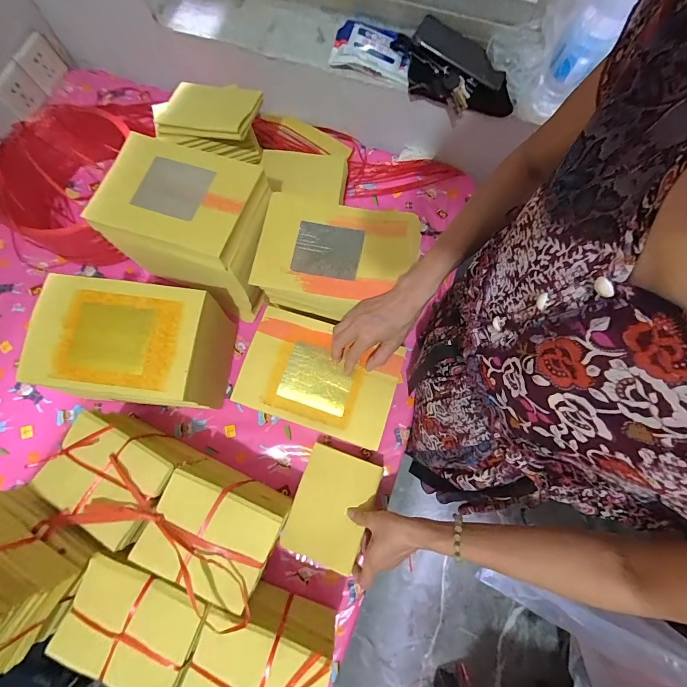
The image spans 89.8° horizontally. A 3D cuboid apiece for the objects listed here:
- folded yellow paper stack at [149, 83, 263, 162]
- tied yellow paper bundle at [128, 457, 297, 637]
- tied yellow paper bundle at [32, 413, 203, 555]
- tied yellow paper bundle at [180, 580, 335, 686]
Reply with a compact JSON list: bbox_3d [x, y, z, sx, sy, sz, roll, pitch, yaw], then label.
[{"bbox_3d":[-0.252,-0.422,0.650,0.204,0.106,0.138,2,76,1],"label":"folded yellow paper stack"},{"bbox_3d":[-0.179,0.270,0.515,0.167,0.149,0.132,20,77,5],"label":"tied yellow paper bundle"},{"bbox_3d":[-0.333,0.196,0.540,0.168,0.142,0.129,28,78,7],"label":"tied yellow paper bundle"},{"bbox_3d":[-0.107,0.421,0.463,0.159,0.149,0.117,20,77,5],"label":"tied yellow paper bundle"}]

